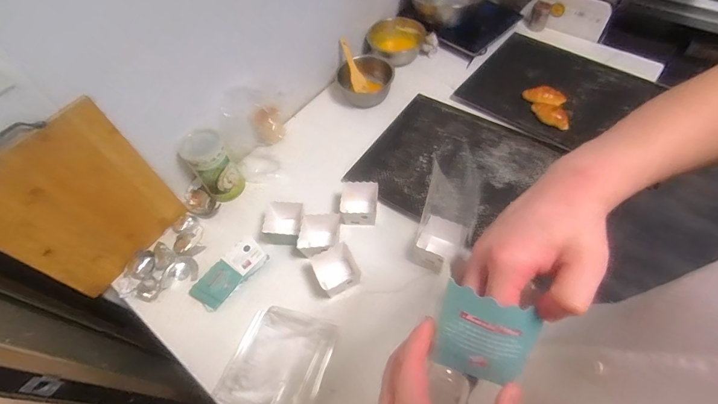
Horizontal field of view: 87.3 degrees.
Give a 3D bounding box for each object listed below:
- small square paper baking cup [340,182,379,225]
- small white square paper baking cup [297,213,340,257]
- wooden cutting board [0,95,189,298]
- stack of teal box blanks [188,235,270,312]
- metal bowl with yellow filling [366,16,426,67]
[{"bbox_3d":[0.001,0.003,1.001,0.102,0.063,0.107,0,57,5],"label":"small square paper baking cup"},{"bbox_3d":[-0.101,0.085,0.946,0.095,0.071,0.115,6,57,9],"label":"small white square paper baking cup"},{"bbox_3d":[-0.598,0.010,0.827,0.030,0.426,0.305,33,66,23],"label":"wooden cutting board"},{"bbox_3d":[-0.324,0.177,0.942,0.085,0.034,0.191,35,66,24],"label":"stack of teal box blanks"},{"bbox_3d":[0.133,-0.567,1.367,0.221,0.091,0.203,1,57,6],"label":"metal bowl with yellow filling"}]

